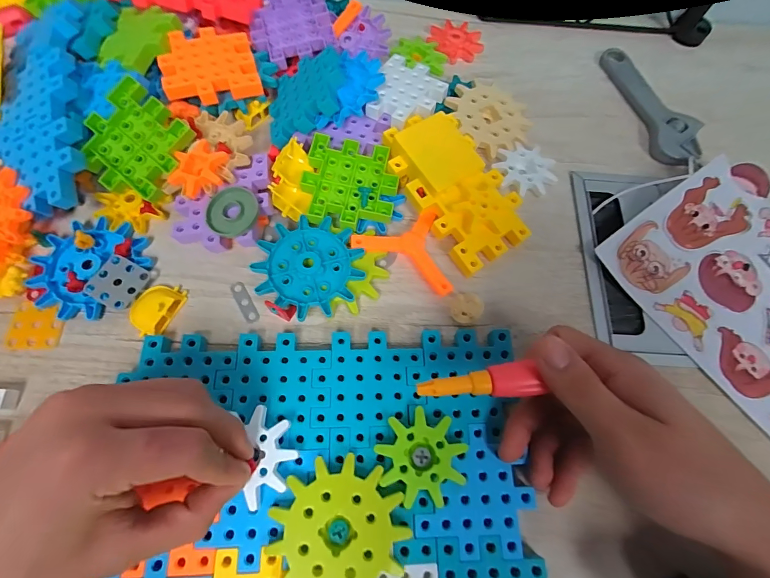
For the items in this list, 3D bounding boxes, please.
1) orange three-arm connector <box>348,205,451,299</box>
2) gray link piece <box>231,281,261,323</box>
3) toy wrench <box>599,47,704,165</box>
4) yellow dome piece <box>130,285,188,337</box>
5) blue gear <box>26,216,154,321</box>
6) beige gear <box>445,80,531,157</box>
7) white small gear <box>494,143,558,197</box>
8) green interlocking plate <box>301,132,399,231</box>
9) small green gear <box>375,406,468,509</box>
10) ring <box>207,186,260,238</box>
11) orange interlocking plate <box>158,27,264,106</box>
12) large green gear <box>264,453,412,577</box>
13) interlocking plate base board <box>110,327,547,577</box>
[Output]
[{"bbox_3d":[0.022,-0.036,0.293,0.077,0.014,0.059,23,68,7],"label":"orange three-arm connector"},{"bbox_3d":[-0.098,0.009,0.277,0.009,0.004,0.034,-28,72,-13],"label":"gray link piece"},{"bbox_3d":[0.242,-0.170,0.358,0.044,0.011,0.138,-12,69,-7],"label":"toy wrench"},{"bbox_3d":[-0.157,0.011,0.267,0.028,0.013,0.037,23,68,7],"label":"yellow dome piece"},{"bbox_3d":[-0.209,-0.018,0.276,0.066,0.010,0.072,1,68,-2],"label":"blue gear"},{"bbox_3d":[0.089,-0.148,0.338,0.066,0.015,0.062,1,68,-2],"label":"beige gear"},{"bbox_3d":[0.115,-0.098,0.323,0.046,0.006,0.048,1,68,-2],"label":"white small gear"},{"bbox_3d":[-0.026,-0.080,0.300,0.070,0.015,0.071,12,68,2],"label":"green interlocking plate"},{"bbox_3d":[0.021,0.098,0.231,0.048,0.011,0.049,-18,70,-10],"label":"small green gear"},{"bbox_3d":[-0.107,-0.055,0.277,0.035,0.006,0.037,1,68,-2],"label":"ring"},{"bbox_3d":[-0.140,-0.179,0.314,0.070,0.010,0.069,-14,72,-13],"label":"orange interlocking plate"},{"bbox_3d":[-0.025,0.132,0.215,0.068,0.011,0.069,21,68,6],"label":"large green gear"},{"bbox_3d":[-0.034,0.143,0.211,0.238,0.012,0.242,0,68,-3],"label":"interlocking plate base board"}]

